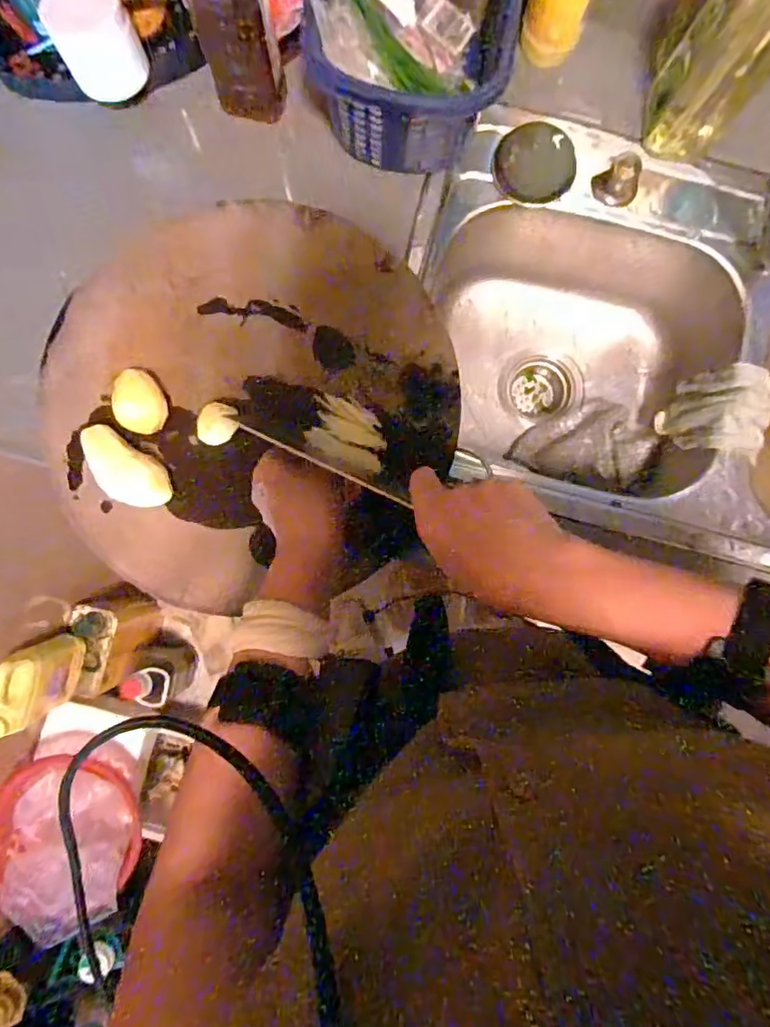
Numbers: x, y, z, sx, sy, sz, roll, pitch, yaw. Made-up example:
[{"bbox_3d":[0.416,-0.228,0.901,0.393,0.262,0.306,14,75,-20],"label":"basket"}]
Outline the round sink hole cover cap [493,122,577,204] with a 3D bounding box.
[{"bbox_3d":[0.153,-0.352,0.566,0.078,0.013,0.071,-2,106,-6],"label":"round sink hole cover cap"}]

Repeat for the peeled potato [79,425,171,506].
[{"bbox_3d":[-0.223,-0.037,0.480,0.087,0.030,0.043,37,87,1],"label":"peeled potato"}]

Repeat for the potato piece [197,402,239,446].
[{"bbox_3d":[-0.144,-0.078,0.485,0.033,0.018,0.038,7,87,0],"label":"potato piece"}]

